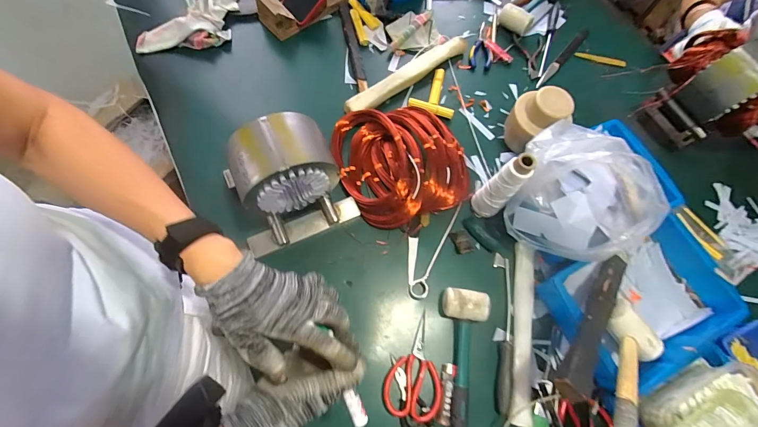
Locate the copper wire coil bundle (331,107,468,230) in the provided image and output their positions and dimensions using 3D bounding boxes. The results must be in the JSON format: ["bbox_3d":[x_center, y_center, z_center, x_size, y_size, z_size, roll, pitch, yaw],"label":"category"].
[{"bbox_3d":[0.046,-0.100,0.663,0.239,0.069,0.236,2,69,-5],"label":"copper wire coil bundle"}]

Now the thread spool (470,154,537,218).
[{"bbox_3d":[0.209,-0.043,0.595,0.052,0.176,0.051,2,69,-5],"label":"thread spool"}]

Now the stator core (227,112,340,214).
[{"bbox_3d":[-0.145,-0.074,0.519,0.146,0.123,0.097,-21,73,-13],"label":"stator core"}]

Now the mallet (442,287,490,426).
[{"bbox_3d":[0.132,0.269,0.530,0.073,0.047,0.292,8,68,-1],"label":"mallet"}]

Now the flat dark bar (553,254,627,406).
[{"bbox_3d":[0.322,0.151,0.498,0.041,0.028,0.269,40,55,13],"label":"flat dark bar"}]

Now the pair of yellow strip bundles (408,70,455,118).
[{"bbox_3d":[0.120,-0.268,0.751,0.096,0.032,0.118,11,69,-2],"label":"pair of yellow strip bundles"}]

